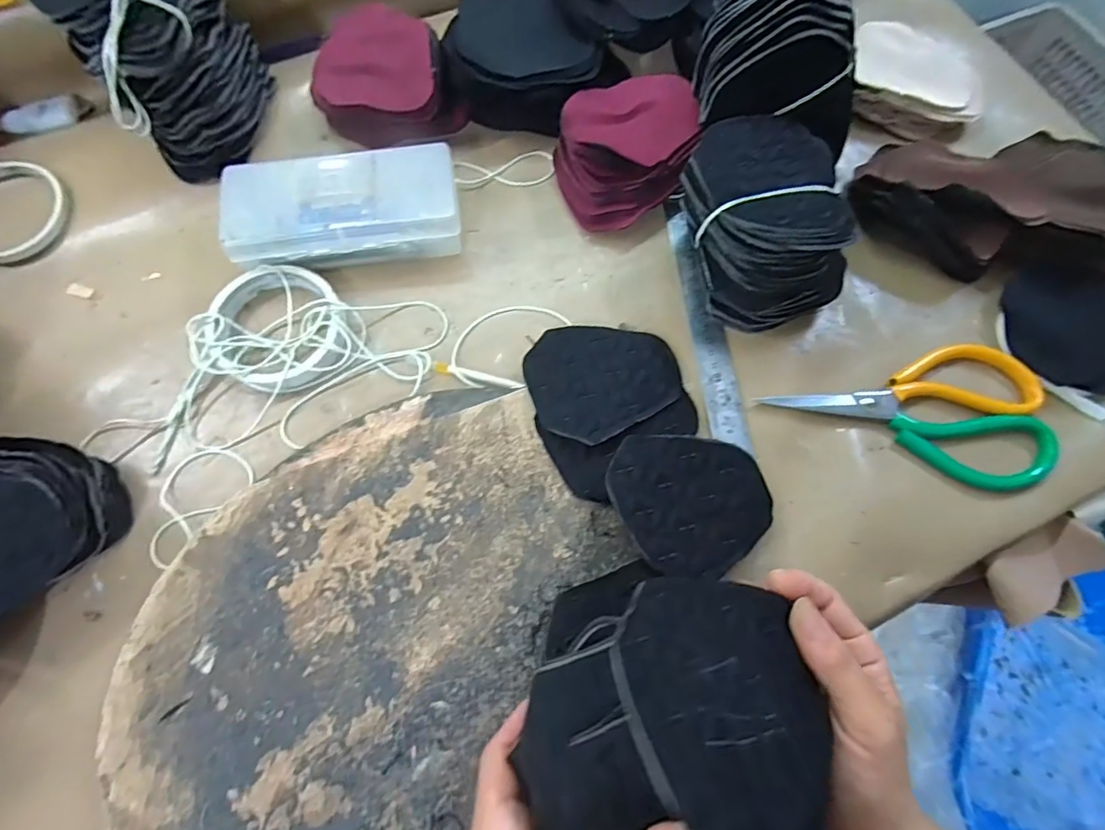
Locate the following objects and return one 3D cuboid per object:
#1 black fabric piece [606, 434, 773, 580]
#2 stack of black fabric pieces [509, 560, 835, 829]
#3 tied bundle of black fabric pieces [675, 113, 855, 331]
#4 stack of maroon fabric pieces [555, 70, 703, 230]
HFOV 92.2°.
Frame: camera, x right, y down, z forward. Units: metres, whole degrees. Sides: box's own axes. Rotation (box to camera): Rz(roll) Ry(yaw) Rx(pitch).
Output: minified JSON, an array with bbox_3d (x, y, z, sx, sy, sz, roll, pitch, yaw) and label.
[{"bbox_3d":[0.090,0.053,0.328,0.108,0.008,0.089,0,59,-20],"label":"black fabric piece"},{"bbox_3d":[0.053,0.126,0.207,0.127,0.053,0.130,-19,71,-7],"label":"stack of black fabric pieces"},{"bbox_3d":[0.145,-0.131,0.377,0.101,0.080,0.120,-7,70,-3],"label":"tied bundle of black fabric pieces"},{"bbox_3d":[0.061,-0.203,0.418,0.112,0.053,0.100,-23,71,-9],"label":"stack of maroon fabric pieces"}]

